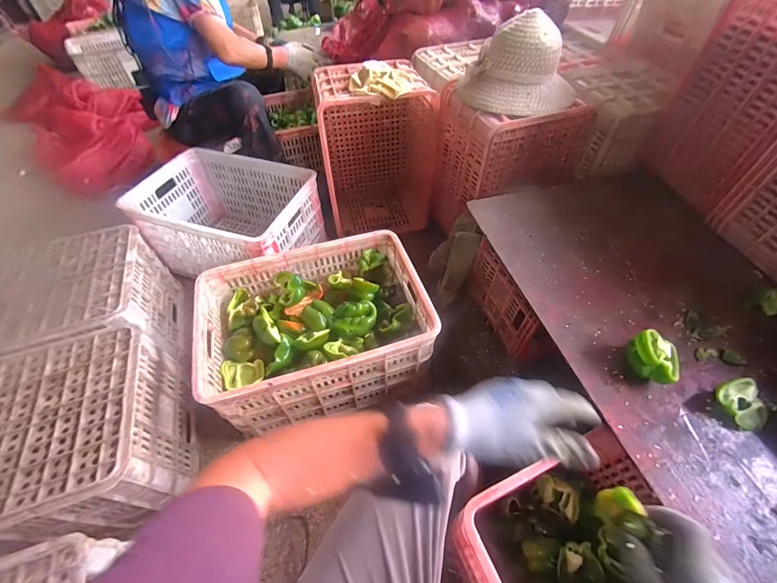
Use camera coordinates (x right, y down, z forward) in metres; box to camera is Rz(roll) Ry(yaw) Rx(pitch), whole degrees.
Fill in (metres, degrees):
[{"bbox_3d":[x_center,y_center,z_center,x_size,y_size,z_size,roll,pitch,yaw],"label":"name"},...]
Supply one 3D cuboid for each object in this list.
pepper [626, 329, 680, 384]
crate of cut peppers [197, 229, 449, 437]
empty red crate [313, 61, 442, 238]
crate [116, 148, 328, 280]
[{"bbox_3d":[0.449,0.113,0.579,0.074,0.059,0.072,-1,52,1],"label":"pepper"},{"bbox_3d":[-0.169,0.072,0.812,0.484,0.211,0.395,-16,53,-11],"label":"crate of cut peppers"},{"bbox_3d":[-0.037,-0.490,1.217,0.368,0.524,0.349,-6,52,-4],"label":"empty red crate"},{"bbox_3d":[-0.522,-0.243,1.169,0.564,0.303,0.402,14,53,12],"label":"crate"}]

